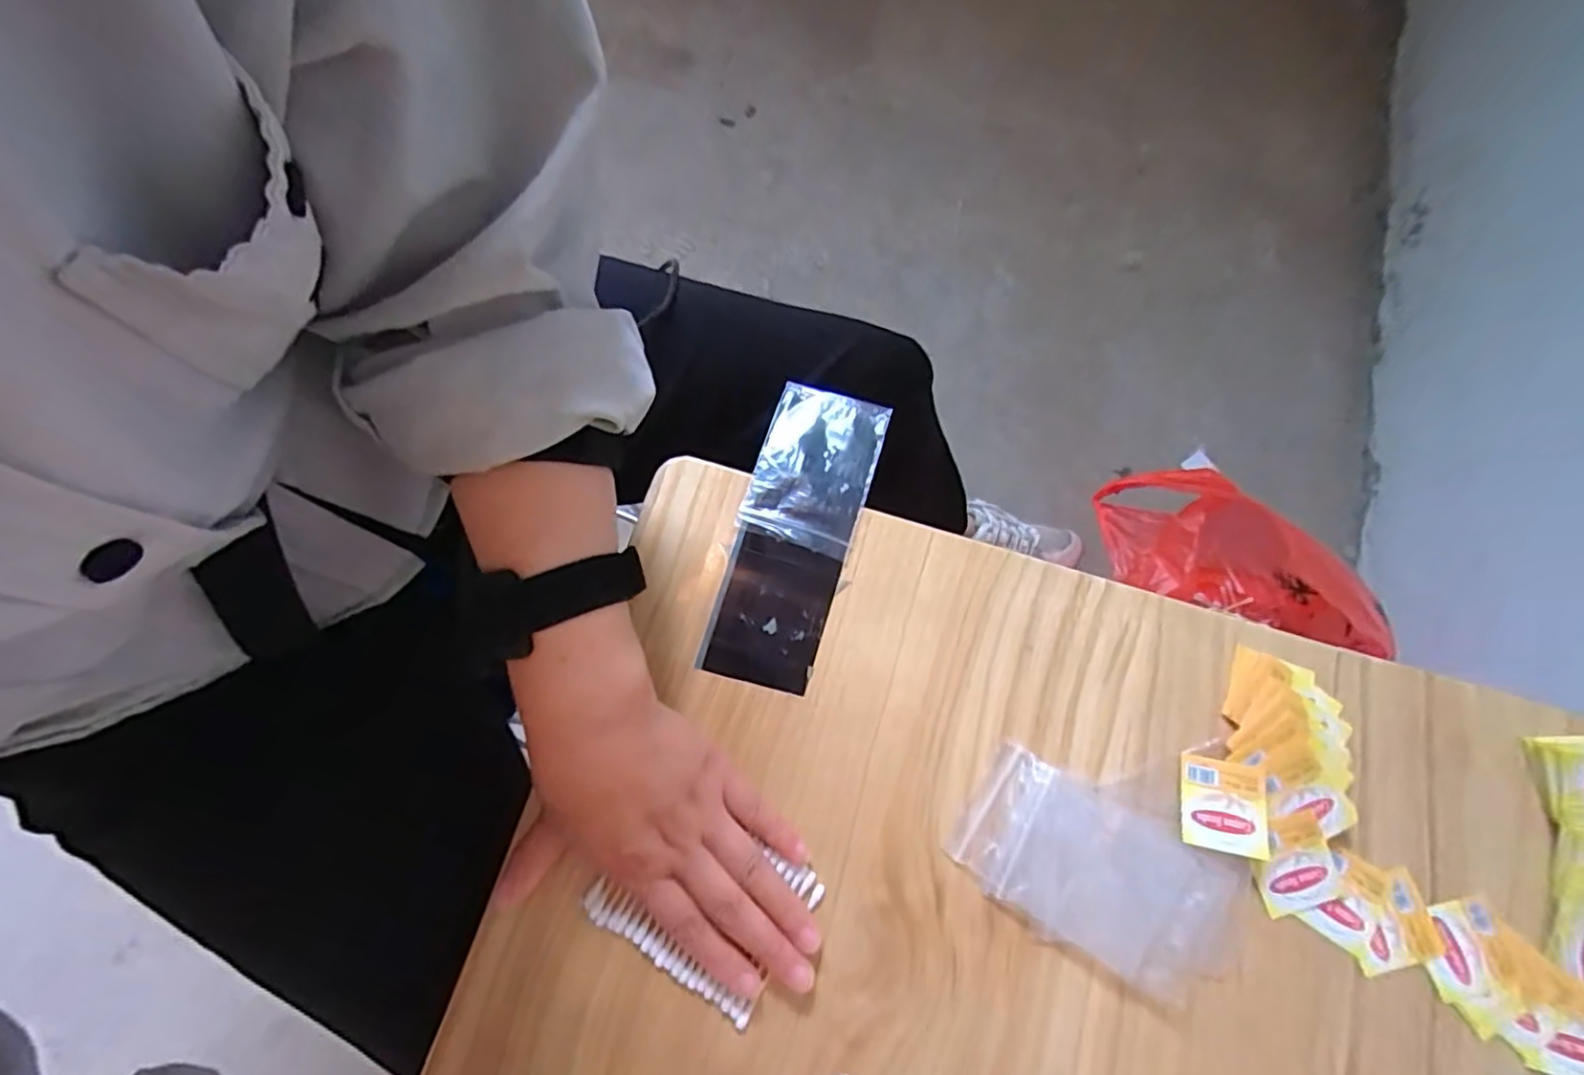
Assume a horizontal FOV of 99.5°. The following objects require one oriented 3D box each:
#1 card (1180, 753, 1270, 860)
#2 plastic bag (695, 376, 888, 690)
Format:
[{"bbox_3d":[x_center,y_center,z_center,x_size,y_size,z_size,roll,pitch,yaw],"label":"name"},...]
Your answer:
[{"bbox_3d":[0.215,0.134,0.333,0.040,0.004,0.042,9,68,14],"label":"card"},{"bbox_3d":[0.002,-0.006,0.378,0.065,0.007,0.176,17,74,5],"label":"plastic bag"}]

